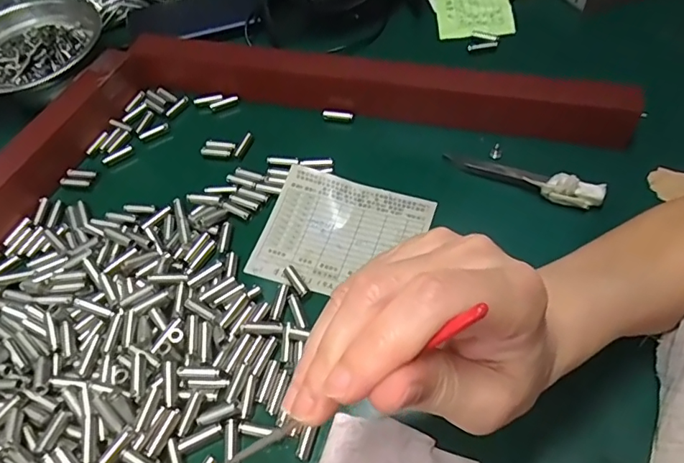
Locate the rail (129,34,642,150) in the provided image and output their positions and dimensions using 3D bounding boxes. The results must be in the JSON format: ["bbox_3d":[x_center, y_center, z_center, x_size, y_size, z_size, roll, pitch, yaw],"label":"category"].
[{"bbox_3d":[0.017,-0.117,0.396,0.378,0.052,0.028,12,56,12],"label":"rail"}]

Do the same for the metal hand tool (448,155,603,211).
[{"bbox_3d":[0.121,-0.039,0.346,0.104,0.015,0.014,20,58,17],"label":"metal hand tool"}]

